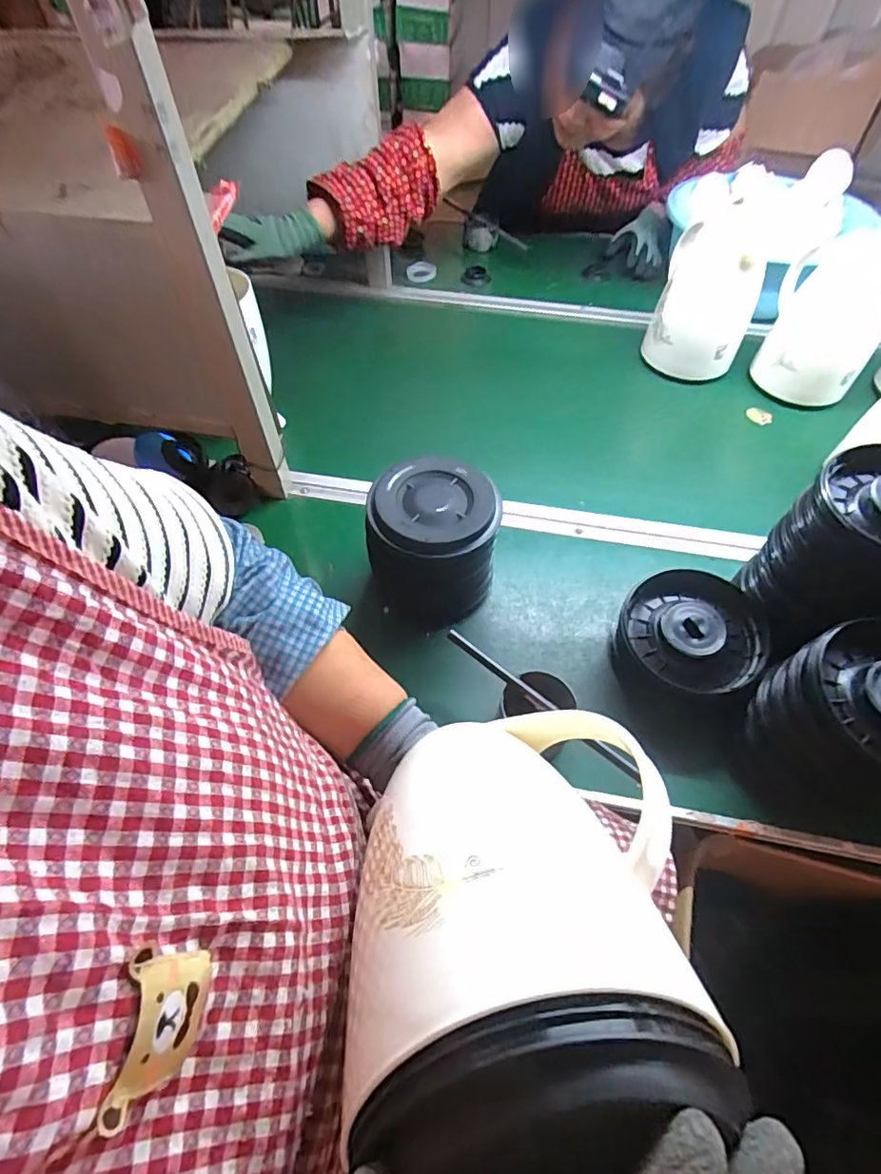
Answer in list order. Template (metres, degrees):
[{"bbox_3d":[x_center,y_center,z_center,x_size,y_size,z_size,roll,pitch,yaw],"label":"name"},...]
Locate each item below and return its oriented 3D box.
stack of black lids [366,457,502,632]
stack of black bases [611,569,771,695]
[{"bbox_3d":[-0.009,-0.045,0.590,0.130,0.136,0.126,13,56,9],"label":"stack of black lids"},{"bbox_3d":[0.257,0.060,0.555,0.131,0.072,0.135,-3,55,-2],"label":"stack of black bases"}]

